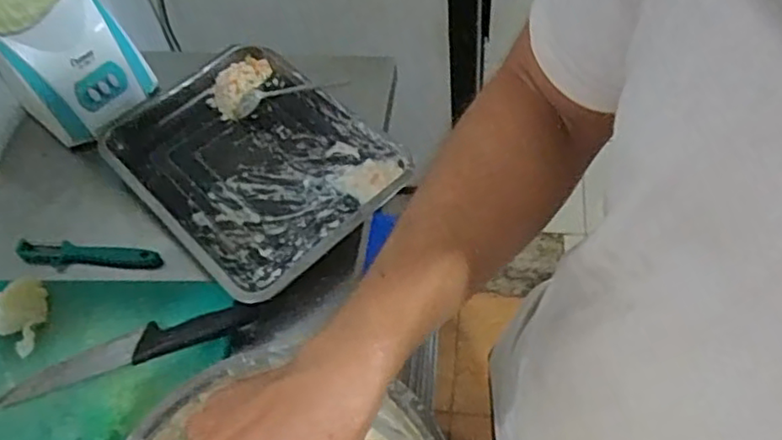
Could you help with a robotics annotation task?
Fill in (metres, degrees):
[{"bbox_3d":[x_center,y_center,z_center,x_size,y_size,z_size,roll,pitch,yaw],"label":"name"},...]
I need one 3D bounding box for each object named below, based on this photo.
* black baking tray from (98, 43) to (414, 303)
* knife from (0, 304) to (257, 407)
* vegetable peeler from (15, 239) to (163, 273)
[{"bbox_3d":[-0.167,-0.073,0.809,0.254,0.046,0.338,-39,60,-19],"label":"black baking tray"},{"bbox_3d":[-0.269,0.129,0.681,0.260,0.015,0.039,-18,56,-6],"label":"knife"},{"bbox_3d":[-0.347,0.042,0.764,0.168,0.018,0.034,5,52,10],"label":"vegetable peeler"}]

